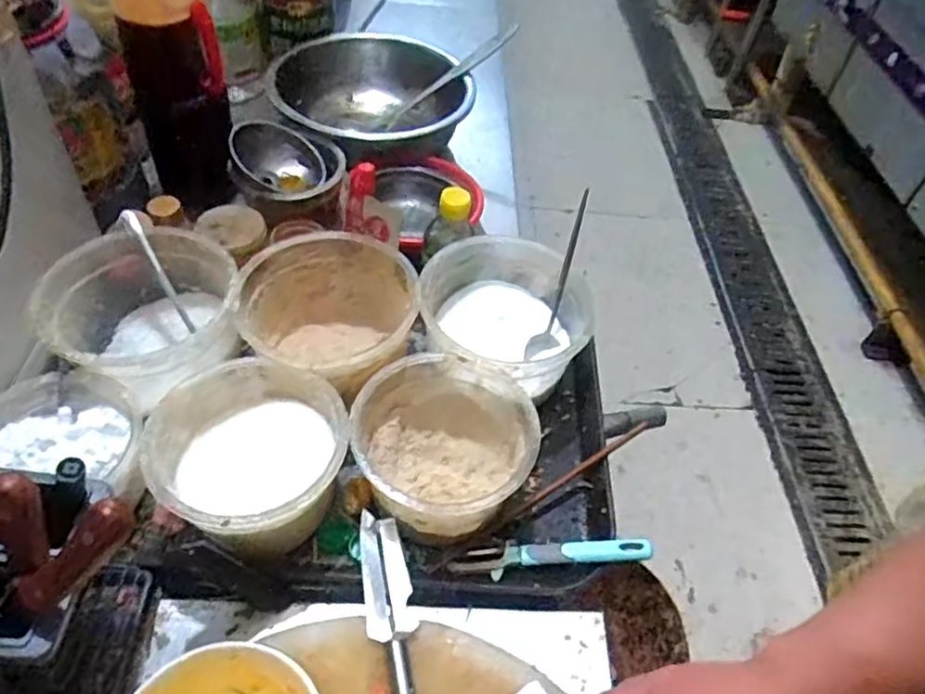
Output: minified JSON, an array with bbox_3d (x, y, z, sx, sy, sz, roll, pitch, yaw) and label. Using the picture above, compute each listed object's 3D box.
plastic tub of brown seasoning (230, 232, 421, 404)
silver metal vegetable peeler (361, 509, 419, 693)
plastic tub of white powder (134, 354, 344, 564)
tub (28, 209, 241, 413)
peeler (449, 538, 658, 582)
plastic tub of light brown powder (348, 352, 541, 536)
[{"bbox_3d":[-0.129,-0.019,0.670,0.170,0.110,0.163,3,49,-3],"label":"plastic tub of brown seasoning"},{"bbox_3d":[-0.051,0.220,0.512,0.035,0.016,0.191,-8,54,-12],"label":"silver metal vegetable peeler"},{"bbox_3d":[-0.173,0.103,0.568,0.150,0.110,0.152,3,49,-3],"label":"plastic tub of white powder"},{"bbox_3d":[-0.305,-0.026,0.651,0.166,0.110,0.168,3,49,-3],"label":"tub"},{"bbox_3d":[0.075,0.177,0.571,0.165,0.032,0.028,-2,53,-7],"label":"peeler"},{"bbox_3d":[-0.017,0.091,0.591,0.148,0.095,0.146,3,49,-3],"label":"plastic tub of light brown powder"}]

